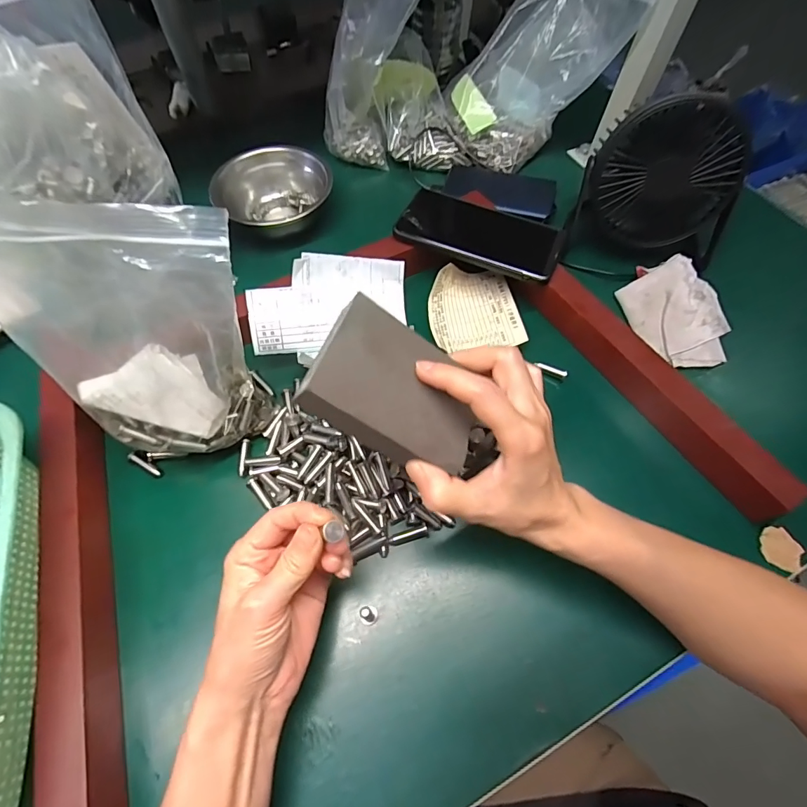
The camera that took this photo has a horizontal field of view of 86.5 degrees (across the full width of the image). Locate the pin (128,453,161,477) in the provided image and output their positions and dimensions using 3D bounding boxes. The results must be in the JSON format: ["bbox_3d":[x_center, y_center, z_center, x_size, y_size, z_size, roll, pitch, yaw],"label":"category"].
[{"bbox_3d":[-0.212,0.050,0.351,0.030,0.007,0.005,27,65,12],"label":"pin"}]

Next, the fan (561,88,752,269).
[{"bbox_3d":[0.251,-0.209,0.408,0.141,0.133,0.067,5,62,1],"label":"fan"}]

